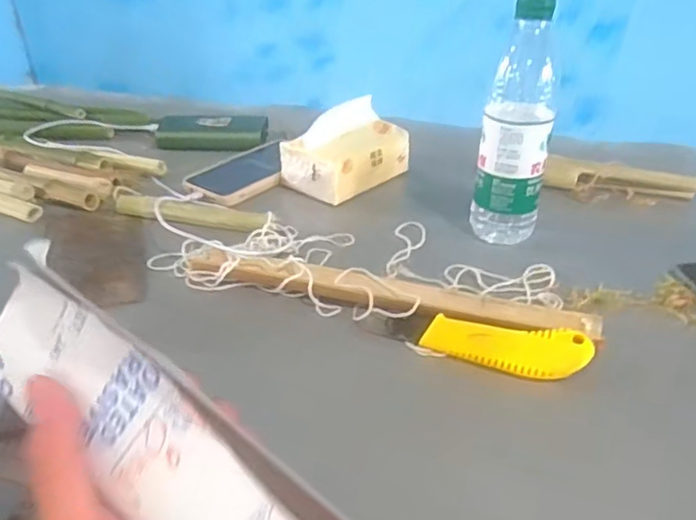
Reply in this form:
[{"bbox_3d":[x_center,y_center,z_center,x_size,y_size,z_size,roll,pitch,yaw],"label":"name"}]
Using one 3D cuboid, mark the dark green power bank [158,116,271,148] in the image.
[{"bbox_3d":[-0.178,-0.171,0.800,0.141,0.028,0.037,0,33,1],"label":"dark green power bank"}]

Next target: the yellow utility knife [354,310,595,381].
[{"bbox_3d":[0.095,0.059,0.458,0.164,0.016,0.040,11,73,21],"label":"yellow utility knife"}]

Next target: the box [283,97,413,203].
[{"bbox_3d":[0.001,-0.125,0.698,0.137,0.076,0.081,-26,40,-33],"label":"box"}]

